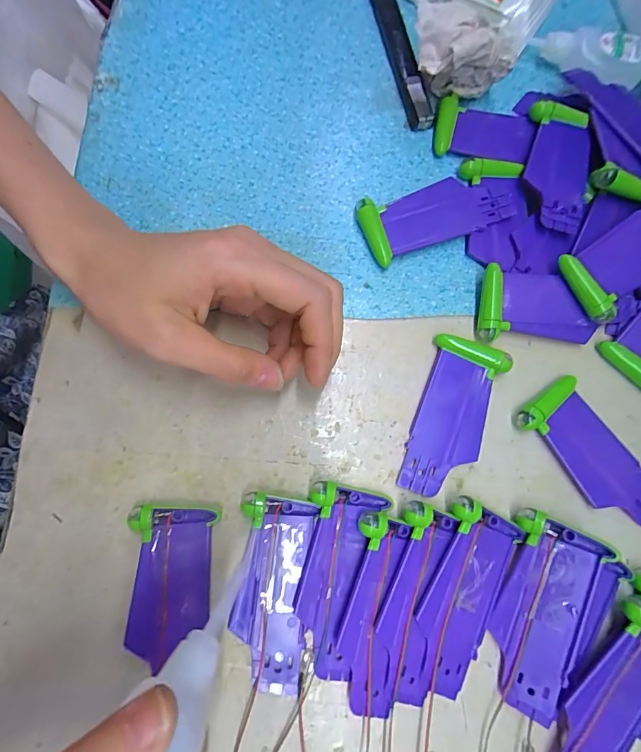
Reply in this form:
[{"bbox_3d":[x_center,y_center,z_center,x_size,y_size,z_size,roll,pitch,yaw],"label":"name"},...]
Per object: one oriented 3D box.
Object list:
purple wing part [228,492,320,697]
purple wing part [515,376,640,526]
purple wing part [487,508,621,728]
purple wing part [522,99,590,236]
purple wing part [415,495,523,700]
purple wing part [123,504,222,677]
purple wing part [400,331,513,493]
[{"bbox_3d":[-0.025,0.108,0.200,0.036,0.008,0.090,8,78,-1],"label":"purple wing part"},{"bbox_3d":[0.153,0.045,0.221,0.039,0.010,0.088,-39,83,-10],"label":"purple wing part"},{"bbox_3d":[0.109,0.119,0.200,0.038,0.015,0.091,20,82,14],"label":"purple wing part"},{"bbox_3d":[0.147,-0.132,0.248,0.038,0.011,0.089,15,78,0],"label":"purple wing part"},{"bbox_3d":[0.071,0.111,0.200,0.037,0.010,0.088,25,78,2],"label":"purple wing part"},{"bbox_3d":[-0.075,0.102,0.198,0.040,0.009,0.071,4,78,-2],"label":"purple wing part"},{"bbox_3d":[0.074,0.023,0.222,0.039,0.010,0.088,20,78,1],"label":"purple wing part"}]

